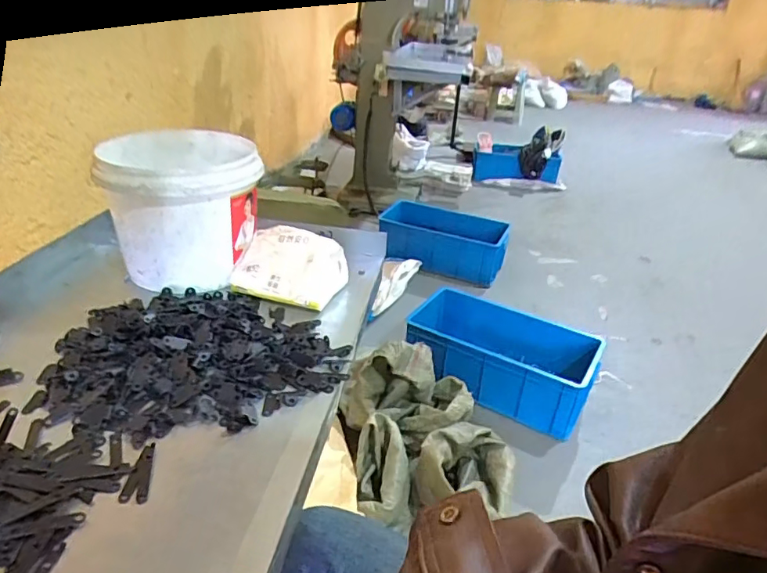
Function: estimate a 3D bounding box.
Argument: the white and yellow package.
[{"bbox_3d":[-0.115,-0.030,0.630,0.135,0.073,0.074,7,30,5],"label":"white and yellow package"}]

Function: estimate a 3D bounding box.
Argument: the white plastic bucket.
[{"bbox_3d":[-0.252,-0.106,0.674,0.167,0.143,0.196,-8,32,-20],"label":"white plastic bucket"}]

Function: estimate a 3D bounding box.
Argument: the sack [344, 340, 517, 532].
[{"bbox_3d":[0.100,0.362,1.374,0.398,0.221,0.471,-2,30,-11],"label":"sack"}]

